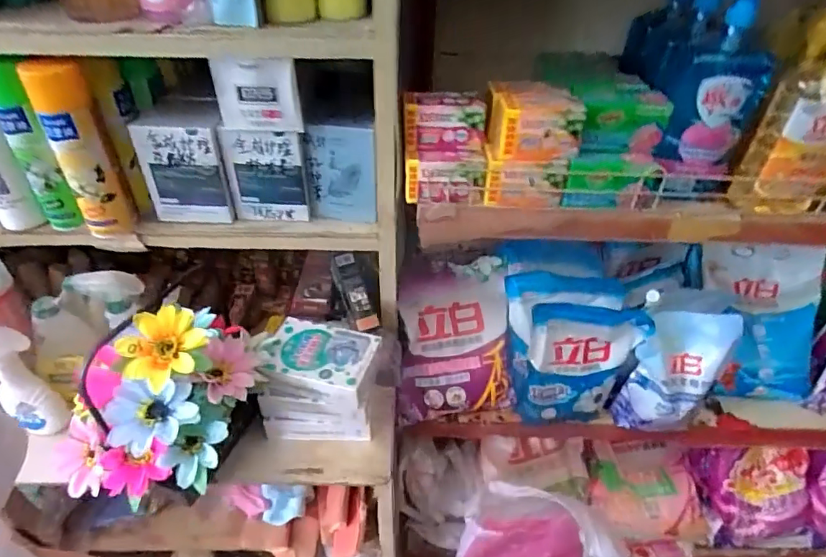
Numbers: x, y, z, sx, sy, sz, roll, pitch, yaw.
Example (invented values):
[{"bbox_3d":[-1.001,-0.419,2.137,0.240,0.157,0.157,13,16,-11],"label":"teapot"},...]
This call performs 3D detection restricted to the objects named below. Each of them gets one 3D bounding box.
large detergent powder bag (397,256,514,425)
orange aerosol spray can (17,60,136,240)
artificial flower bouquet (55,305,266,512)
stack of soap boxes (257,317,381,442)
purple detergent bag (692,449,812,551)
[{"bbox_3d":[0.075,0.117,0.962,0.218,0.067,0.306,-5,82,0],"label":"large detergent powder bag"},{"bbox_3d":[-0.422,-0.155,0.634,0.049,0.230,0.056,29,46,28],"label":"orange aerosol spray can"},{"bbox_3d":[-0.320,0.142,0.626,0.263,0.163,0.201,-16,43,-21],"label":"artificial flower bouquet"},{"bbox_3d":[-0.145,0.166,0.791,0.168,0.128,0.140,6,40,4],"label":"stack of soap boxes"},{"bbox_3d":[0.778,0.507,1.139,0.244,0.238,0.070,4,-4,9],"label":"purple detergent bag"}]

